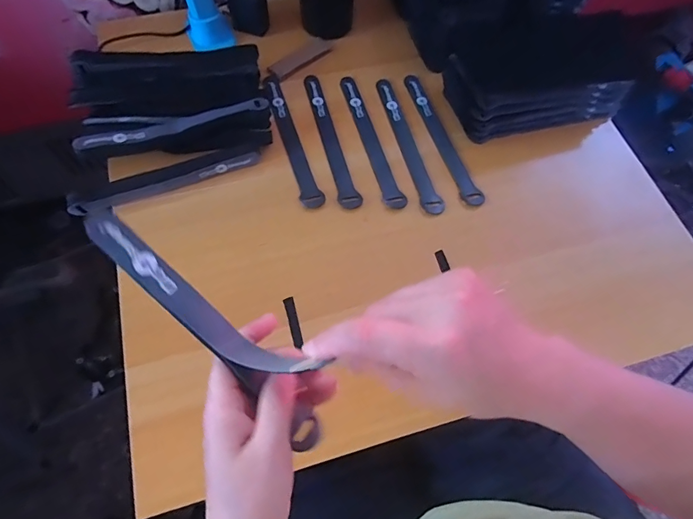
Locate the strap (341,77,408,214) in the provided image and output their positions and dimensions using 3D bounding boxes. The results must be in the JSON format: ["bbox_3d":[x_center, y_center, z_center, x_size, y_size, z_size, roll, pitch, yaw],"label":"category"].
[{"bbox_3d":[0.026,-0.143,0.491,0.022,0.004,0.201,-14,64,-8],"label":"strap"}]

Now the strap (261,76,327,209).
[{"bbox_3d":[-0.066,-0.145,0.489,0.023,0.004,0.204,-17,64,-9],"label":"strap"}]

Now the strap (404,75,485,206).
[{"bbox_3d":[0.110,-0.145,0.495,0.020,0.008,0.198,-15,64,-9],"label":"strap"}]

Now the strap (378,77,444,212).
[{"bbox_3d":[0.070,-0.138,0.489,0.022,0.004,0.197,-13,64,-8],"label":"strap"}]

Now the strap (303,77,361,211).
[{"bbox_3d":[-0.020,-0.144,0.491,0.022,0.004,0.202,-13,64,-8],"label":"strap"}]

